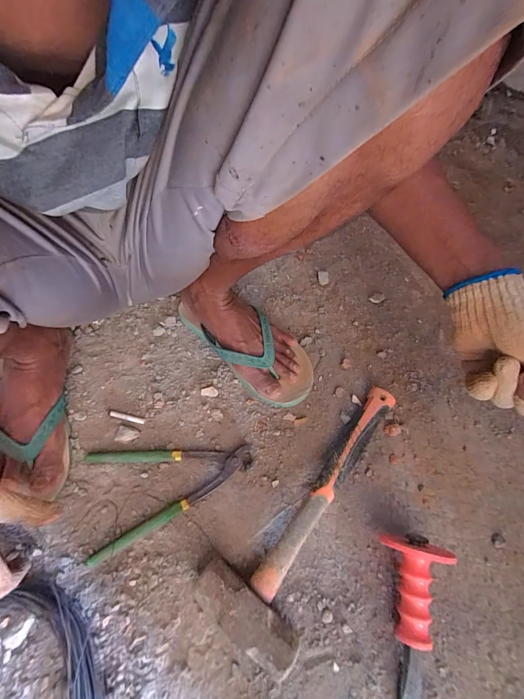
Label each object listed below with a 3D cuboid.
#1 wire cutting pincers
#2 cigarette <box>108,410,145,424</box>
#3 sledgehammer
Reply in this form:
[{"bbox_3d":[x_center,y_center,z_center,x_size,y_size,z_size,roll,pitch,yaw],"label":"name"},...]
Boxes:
[{"bbox_3d":[-0.126,0.160,0.428,0.216,0.019,0.123,-22,62,-16],"label":"wire cutting pincers"},{"bbox_3d":[-0.197,0.098,0.469,0.056,0.007,0.009,13,58,5],"label":"cigarette"},{"bbox_3d":[0.072,0.179,0.408,0.118,0.040,0.348,34,62,17],"label":"sledgehammer"}]

